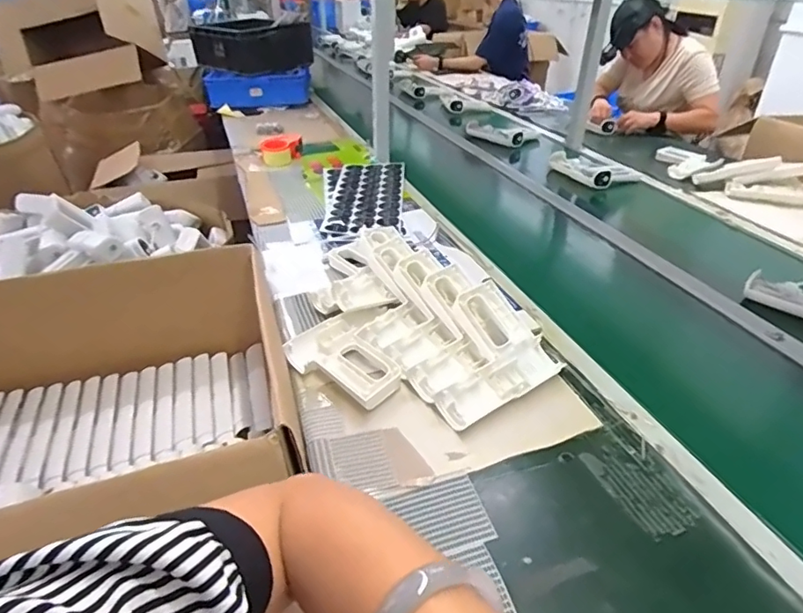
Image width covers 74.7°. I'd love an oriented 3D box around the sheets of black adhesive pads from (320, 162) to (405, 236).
[{"bbox_3d":[-0.105,-0.292,1.399,0.225,0.019,0.462,-4,34,1],"label":"sheets of black adhesive pads"}]

